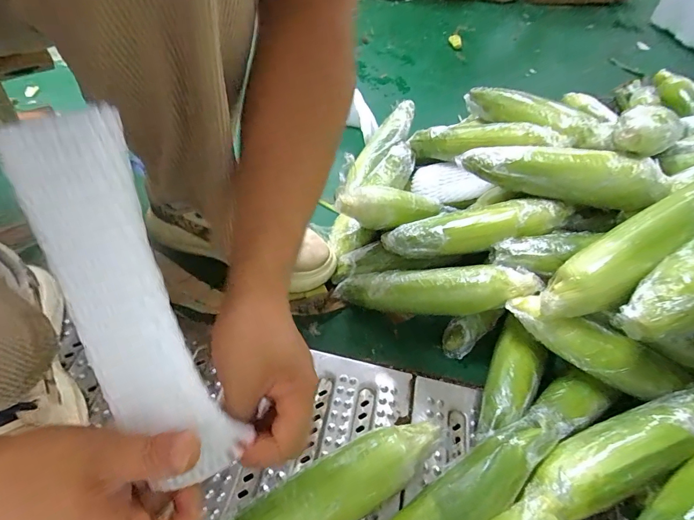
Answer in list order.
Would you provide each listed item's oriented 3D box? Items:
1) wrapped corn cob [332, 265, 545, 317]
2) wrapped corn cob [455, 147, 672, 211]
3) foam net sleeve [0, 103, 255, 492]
[{"bbox_3d":[0.097,0.035,0.468,0.237,0.044,0.050,-4,47,25],"label":"wrapped corn cob"},{"bbox_3d":[0.228,-0.097,0.440,0.203,0.049,0.050,17,51,28],"label":"wrapped corn cob"},{"bbox_3d":[-0.114,0.034,0.212,0.057,0.209,0.026,-19,22,-18],"label":"foam net sleeve"}]

